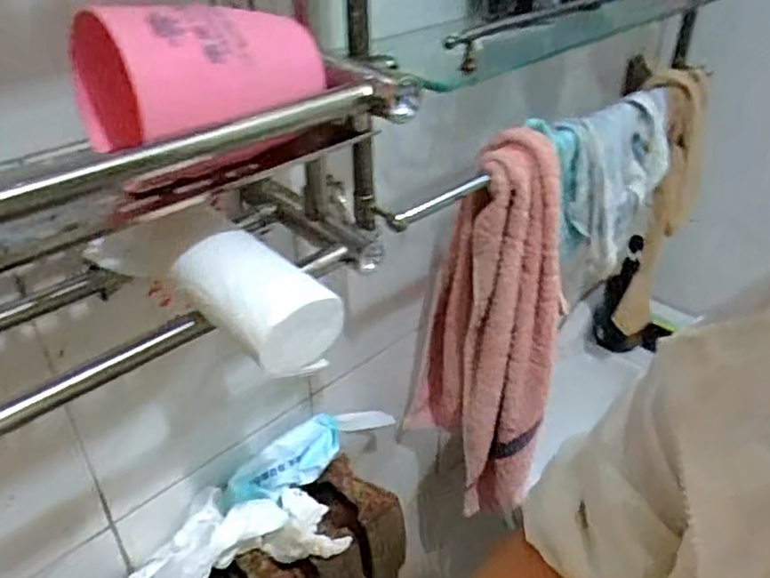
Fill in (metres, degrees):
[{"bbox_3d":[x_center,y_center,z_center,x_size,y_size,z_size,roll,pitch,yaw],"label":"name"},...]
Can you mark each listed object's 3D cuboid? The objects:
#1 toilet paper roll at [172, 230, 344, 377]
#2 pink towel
[{"bbox_3d":[-0.065,0.006,0.325,0.055,0.043,0.080,-27,43,-33],"label":"toilet paper roll"},{"bbox_3d":[0.102,0.053,0.638,0.127,0.399,0.084,-3,35,-5],"label":"pink towel"}]

